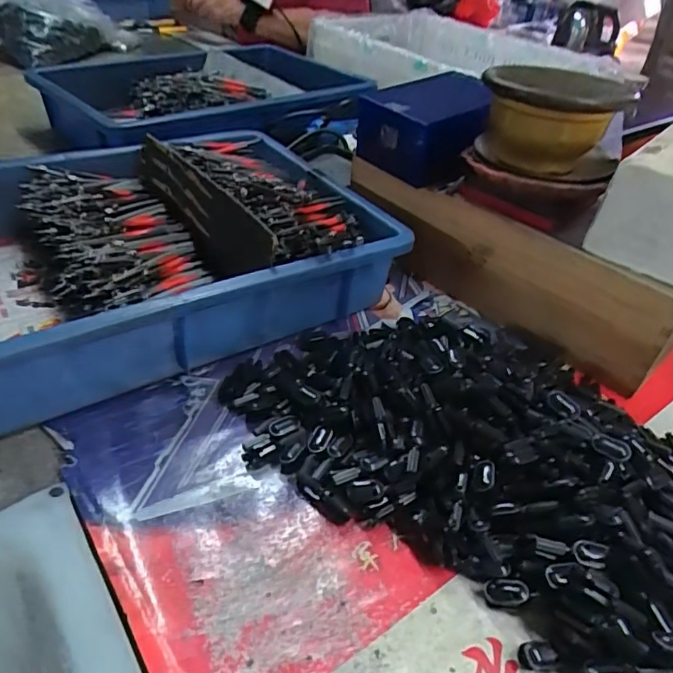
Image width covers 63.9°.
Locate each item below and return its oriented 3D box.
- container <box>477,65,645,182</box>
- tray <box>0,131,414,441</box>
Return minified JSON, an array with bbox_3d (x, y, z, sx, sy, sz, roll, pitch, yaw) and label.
[{"bbox_3d":[0.181,-0.180,0.452,0.111,0.077,0.110,23,41,19],"label":"container"},{"bbox_3d":[-0.192,-0.079,0.466,0.426,0.085,0.302,-20,46,-30],"label":"tray"}]

